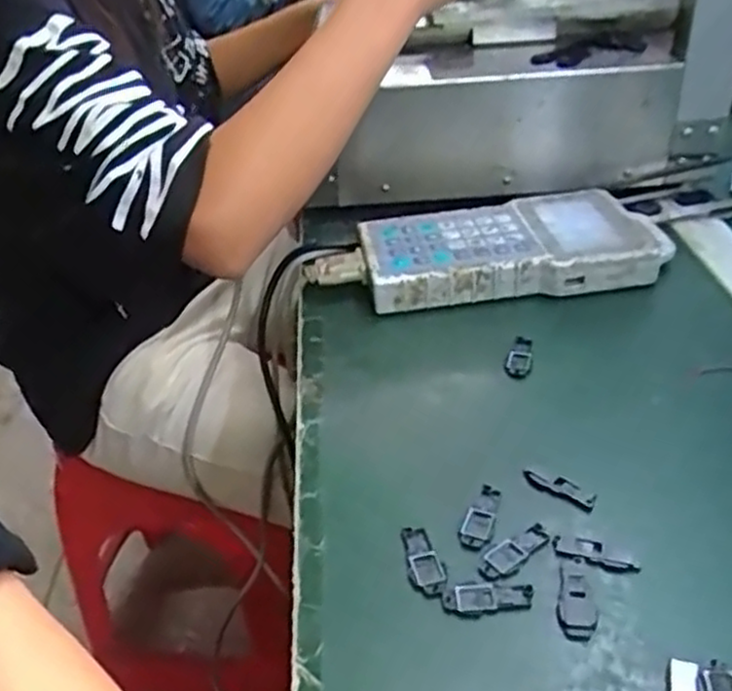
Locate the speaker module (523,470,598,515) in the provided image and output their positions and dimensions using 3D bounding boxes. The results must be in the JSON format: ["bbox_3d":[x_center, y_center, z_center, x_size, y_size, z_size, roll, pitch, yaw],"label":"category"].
[{"bbox_3d":[0.099,0.074,0.397,0.039,0.004,0.013,21,44,34],"label":"speaker module"}]

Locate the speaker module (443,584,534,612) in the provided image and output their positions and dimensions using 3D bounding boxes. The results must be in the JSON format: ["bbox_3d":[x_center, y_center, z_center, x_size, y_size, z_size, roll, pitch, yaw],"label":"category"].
[{"bbox_3d":[0.055,0.113,0.347,0.039,0.004,0.012,-3,35,6],"label":"speaker module"}]

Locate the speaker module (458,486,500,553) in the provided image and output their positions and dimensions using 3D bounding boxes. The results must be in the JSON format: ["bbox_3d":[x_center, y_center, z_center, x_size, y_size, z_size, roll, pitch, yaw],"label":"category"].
[{"bbox_3d":[0.058,0.084,0.384,0.014,0.004,0.038,10,38,23],"label":"speaker module"}]

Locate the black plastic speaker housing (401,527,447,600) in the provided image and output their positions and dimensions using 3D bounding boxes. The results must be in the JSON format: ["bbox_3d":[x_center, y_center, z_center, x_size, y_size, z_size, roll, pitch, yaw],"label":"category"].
[{"bbox_3d":[0.027,0.102,0.365,0.016,0.005,0.038,-12,35,-8],"label":"black plastic speaker housing"}]

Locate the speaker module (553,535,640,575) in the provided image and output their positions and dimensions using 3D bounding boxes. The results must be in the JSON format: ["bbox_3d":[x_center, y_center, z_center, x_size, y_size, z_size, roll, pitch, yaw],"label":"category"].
[{"bbox_3d":[0.107,0.097,0.360,0.039,0.004,0.013,10,38,23],"label":"speaker module"}]

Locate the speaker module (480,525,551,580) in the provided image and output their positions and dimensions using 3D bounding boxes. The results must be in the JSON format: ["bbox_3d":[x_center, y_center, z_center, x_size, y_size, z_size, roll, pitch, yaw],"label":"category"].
[{"bbox_3d":[0.071,0.097,0.367,0.037,0.004,0.014,-25,39,-25],"label":"speaker module"}]

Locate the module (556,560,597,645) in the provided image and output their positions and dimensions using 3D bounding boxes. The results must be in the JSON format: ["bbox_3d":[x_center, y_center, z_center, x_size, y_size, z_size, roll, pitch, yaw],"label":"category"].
[{"bbox_3d":[0.093,0.112,0.343,0.016,0.004,0.040,1,35,11],"label":"module"}]

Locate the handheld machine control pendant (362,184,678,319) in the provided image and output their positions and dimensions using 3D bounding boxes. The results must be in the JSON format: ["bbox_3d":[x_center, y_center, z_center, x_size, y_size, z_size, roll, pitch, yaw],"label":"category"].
[{"bbox_3d":[0.110,-0.072,0.574,0.224,0.036,0.107,-9,35,-3],"label":"handheld machine control pendant"}]

